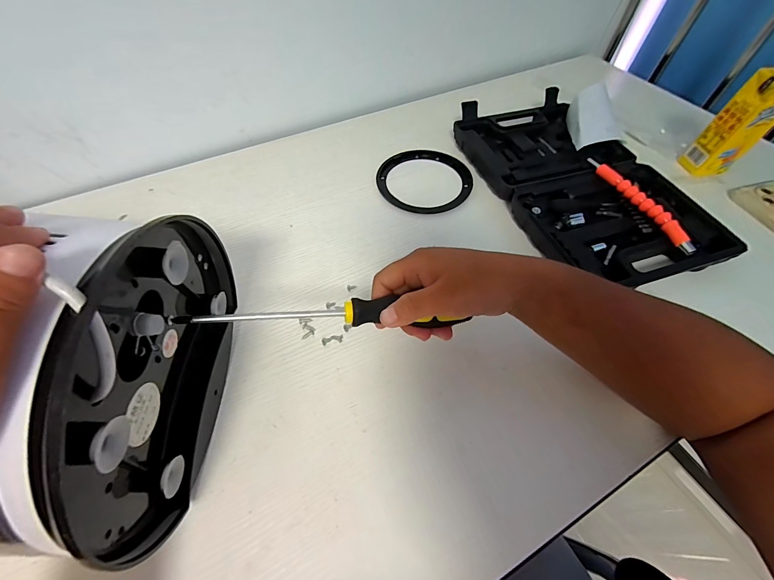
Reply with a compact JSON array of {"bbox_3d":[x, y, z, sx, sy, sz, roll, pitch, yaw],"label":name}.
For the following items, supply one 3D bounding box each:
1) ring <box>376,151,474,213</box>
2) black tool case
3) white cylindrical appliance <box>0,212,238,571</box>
[{"bbox_3d":[0.055,-0.159,0.484,0.132,0.011,0.132,-1,55,1],"label":"ring"},{"bbox_3d":[0.247,-0.152,0.450,0.208,0.039,0.338,-17,57,-10],"label":"black tool case"},{"bbox_3d":[-0.254,0.045,0.227,0.250,0.187,0.208,-1,55,1],"label":"white cylindrical appliance"}]

